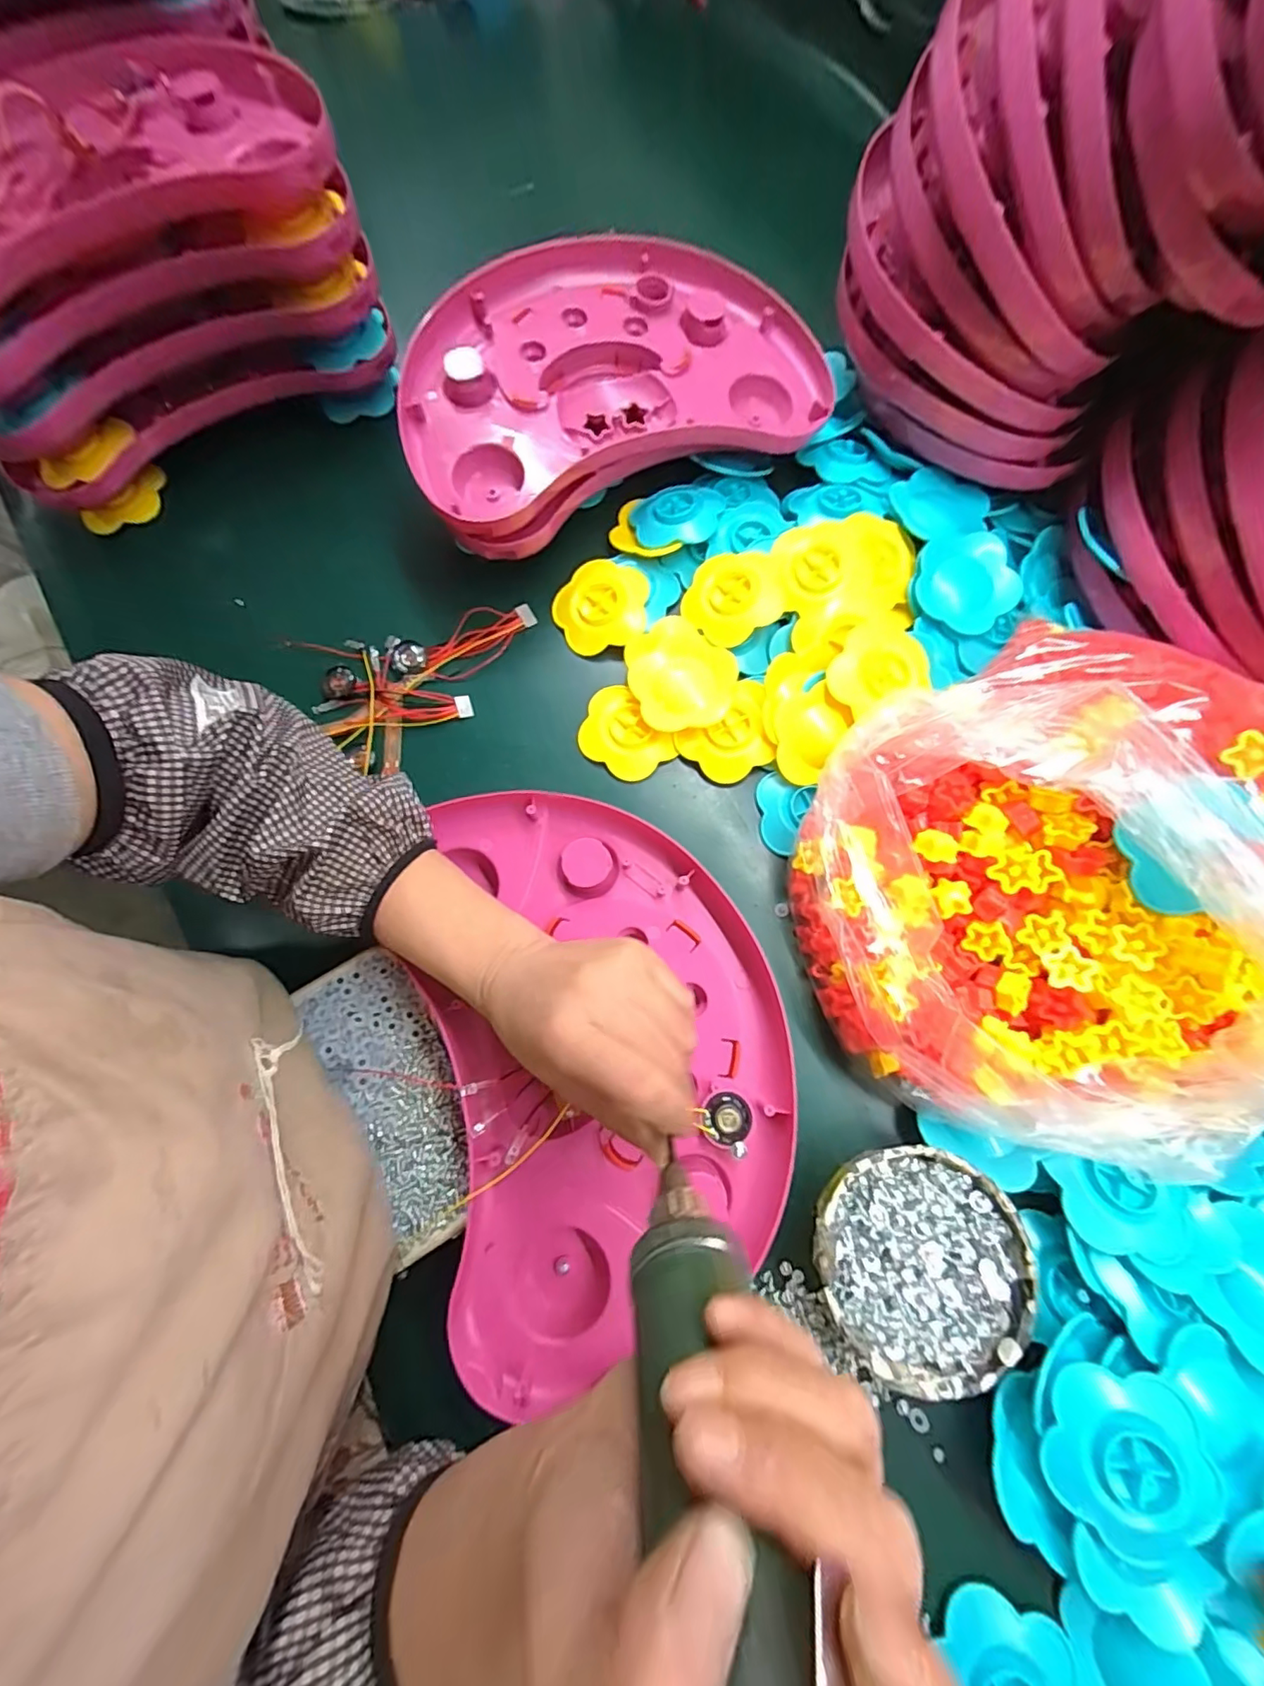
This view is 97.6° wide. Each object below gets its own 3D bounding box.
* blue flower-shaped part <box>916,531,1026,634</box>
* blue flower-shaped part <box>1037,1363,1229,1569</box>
[{"bbox_3d":[0.261,-0.204,0.428,0.076,0.018,0.078,0,75,0],"label":"blue flower-shaped part"},{"bbox_3d":[0.253,0.311,0.279,0.076,0.018,0.074,0,75,0],"label":"blue flower-shaped part"}]

